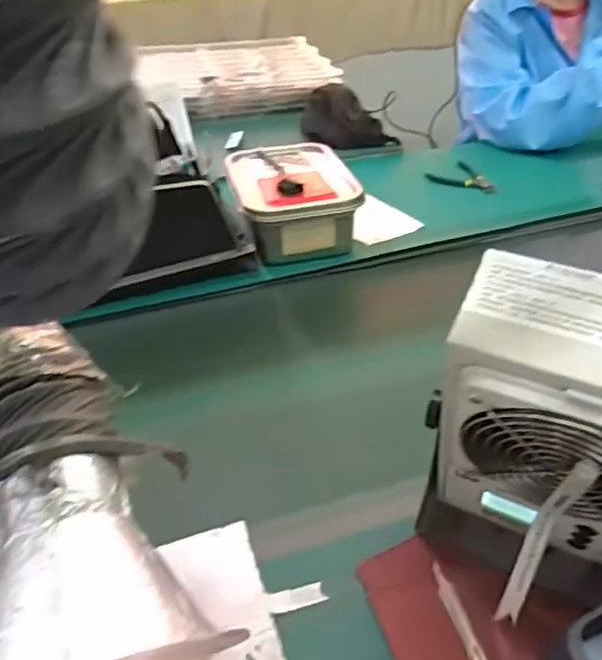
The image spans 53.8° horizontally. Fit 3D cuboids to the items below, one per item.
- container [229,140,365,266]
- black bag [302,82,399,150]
[{"bbox_3d":[-0.017,-0.191,0.881,0.165,0.097,0.227,-9,39,-9],"label":"container"},{"bbox_3d":[0.096,-0.432,1.197,0.189,0.087,0.173,-1,38,1],"label":"black bag"}]

